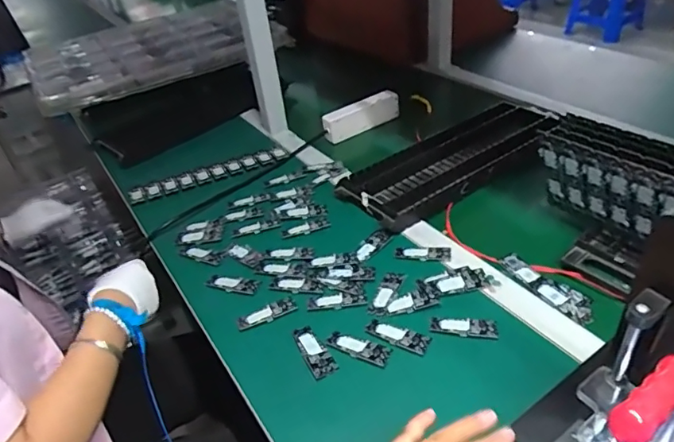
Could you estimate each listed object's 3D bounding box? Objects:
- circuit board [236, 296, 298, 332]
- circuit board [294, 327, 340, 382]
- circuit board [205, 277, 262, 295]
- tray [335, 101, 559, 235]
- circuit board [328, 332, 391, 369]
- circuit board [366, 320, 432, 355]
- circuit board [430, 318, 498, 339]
[{"bbox_3d":[-0.085,0.111,0.609,0.072,0.004,0.025,-20,40,-16],"label":"circuit board"},{"bbox_3d":[-0.026,0.145,0.559,0.027,0.004,0.070,-22,40,-19],"label":"circuit board"},{"bbox_3d":[-0.136,0.082,0.658,0.069,0.005,0.027,9,41,20],"label":"circuit board"},{"bbox_3d":[0.206,-0.109,0.824,0.413,0.026,0.146,-26,42,-23],"label":"tray"},{"bbox_3d":[0.024,0.140,0.553,0.070,0.004,0.024,14,42,24],"label":"circuit board"},{"bbox_3d":[0.069,0.128,0.561,0.069,0.004,0.025,16,43,27],"label":"circuit board"},{"bbox_3d":[0.141,0.118,0.557,0.072,0.004,0.025,1,39,10],"label":"circuit board"}]

